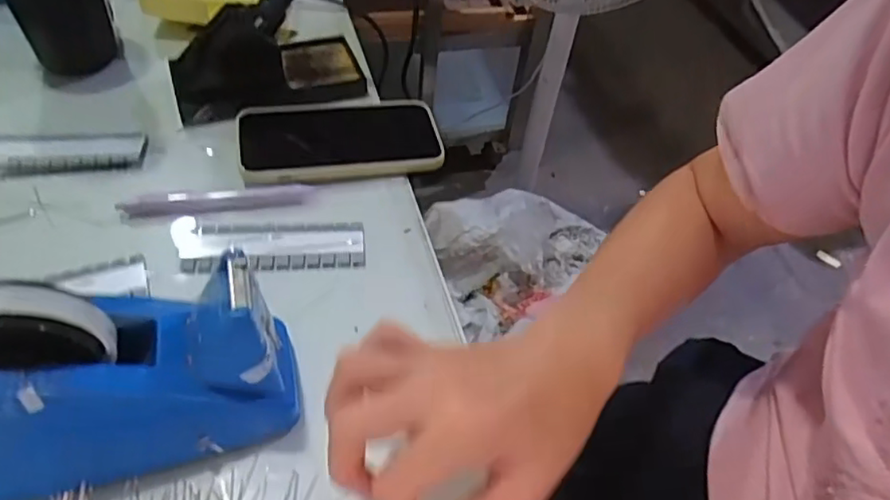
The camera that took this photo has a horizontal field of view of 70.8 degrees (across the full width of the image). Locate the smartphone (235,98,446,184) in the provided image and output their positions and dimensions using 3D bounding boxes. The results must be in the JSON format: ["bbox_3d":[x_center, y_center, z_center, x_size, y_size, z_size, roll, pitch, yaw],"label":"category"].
[{"bbox_3d":[-0.083,-0.093,0.506,0.159,0.016,0.086,-8,52,-13],"label":"smartphone"}]

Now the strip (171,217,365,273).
[{"bbox_3d":[-0.123,-0.005,0.441,0.129,0.005,0.042,0,50,-7],"label":"strip"}]

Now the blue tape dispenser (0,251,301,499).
[{"bbox_3d":[-0.183,0.061,0.308,0.202,0.119,0.068,-11,52,-15],"label":"blue tape dispenser"}]

